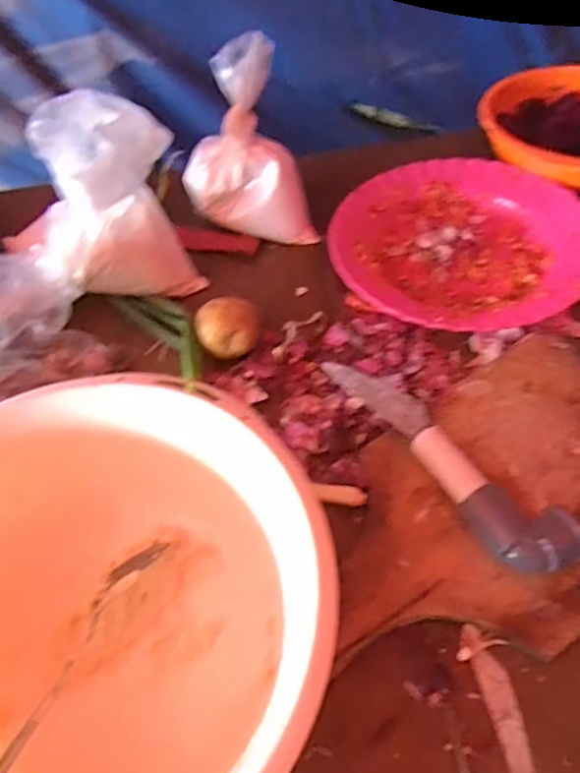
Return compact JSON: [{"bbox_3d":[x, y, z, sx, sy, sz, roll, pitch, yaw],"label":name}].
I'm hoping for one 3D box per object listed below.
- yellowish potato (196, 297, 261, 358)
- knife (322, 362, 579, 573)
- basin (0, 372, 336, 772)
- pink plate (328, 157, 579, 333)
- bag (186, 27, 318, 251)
[{"bbox_3d":[-0.047,-0.044,0.467,0.047,0.038,0.040,-3,52,1],"label":"yellowish potato"},{"bbox_3d":[0.097,0.037,0.385,0.043,0.031,0.197,-27,55,-17],"label":"knife"},{"bbox_3d":[-0.104,0.128,0.314,0.229,0.108,0.229,-2,52,2],"label":"basin"},{"bbox_3d":[0.146,-0.127,0.519,0.213,0.031,0.208,-2,52,2],"label":"pink plate"},{"bbox_3d":[-0.041,-0.200,0.518,0.103,0.146,0.084,-15,53,-8],"label":"bag"}]

